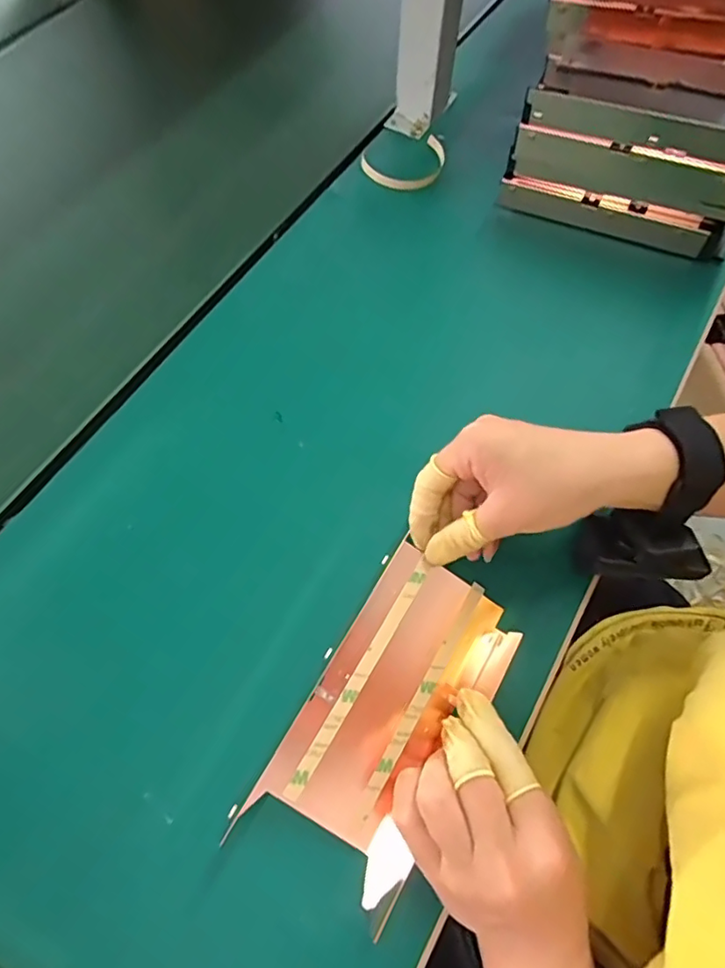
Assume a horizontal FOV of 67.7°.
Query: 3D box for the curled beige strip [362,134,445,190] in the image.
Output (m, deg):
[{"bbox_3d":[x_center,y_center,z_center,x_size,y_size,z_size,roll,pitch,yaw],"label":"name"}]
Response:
[{"bbox_3d":[0.043,-0.293,0.499,0.081,0.009,0.056,-18,67,-8],"label":"curled beige strip"}]

